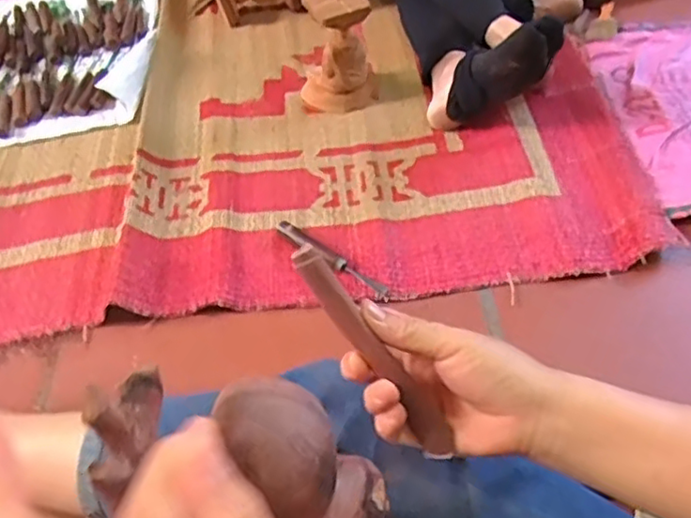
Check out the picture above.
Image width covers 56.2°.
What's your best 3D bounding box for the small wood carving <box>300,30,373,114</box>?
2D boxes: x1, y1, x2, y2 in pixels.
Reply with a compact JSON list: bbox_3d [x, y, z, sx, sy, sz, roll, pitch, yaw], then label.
[{"bbox_3d":[-0.013,-0.293,0.997,0.114,0.117,0.057,0,50,2],"label":"small wood carving"}]

